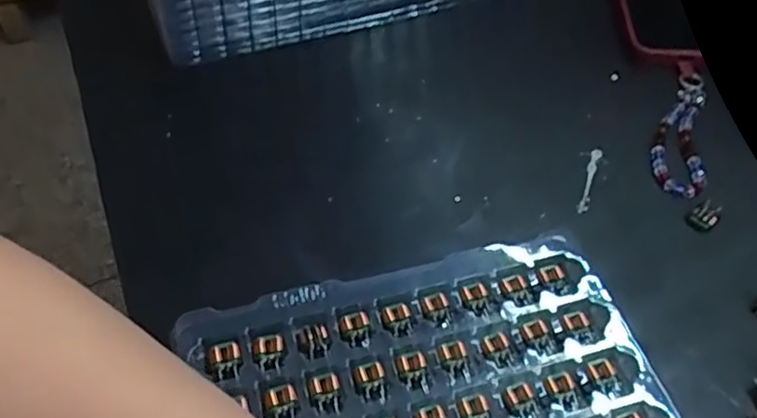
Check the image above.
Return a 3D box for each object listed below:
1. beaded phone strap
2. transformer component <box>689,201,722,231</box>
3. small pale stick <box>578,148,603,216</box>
[{"bbox_3d":[0.217,-0.057,0.464,0.034,0.005,0.125,17,52,10],"label":"beaded phone strap"},{"bbox_3d":[0.211,0.005,0.416,0.015,0.005,0.023,39,59,25],"label":"transformer component"},{"bbox_3d":[0.143,-0.019,0.436,0.007,0.004,0.059,19,53,12],"label":"small pale stick"}]

